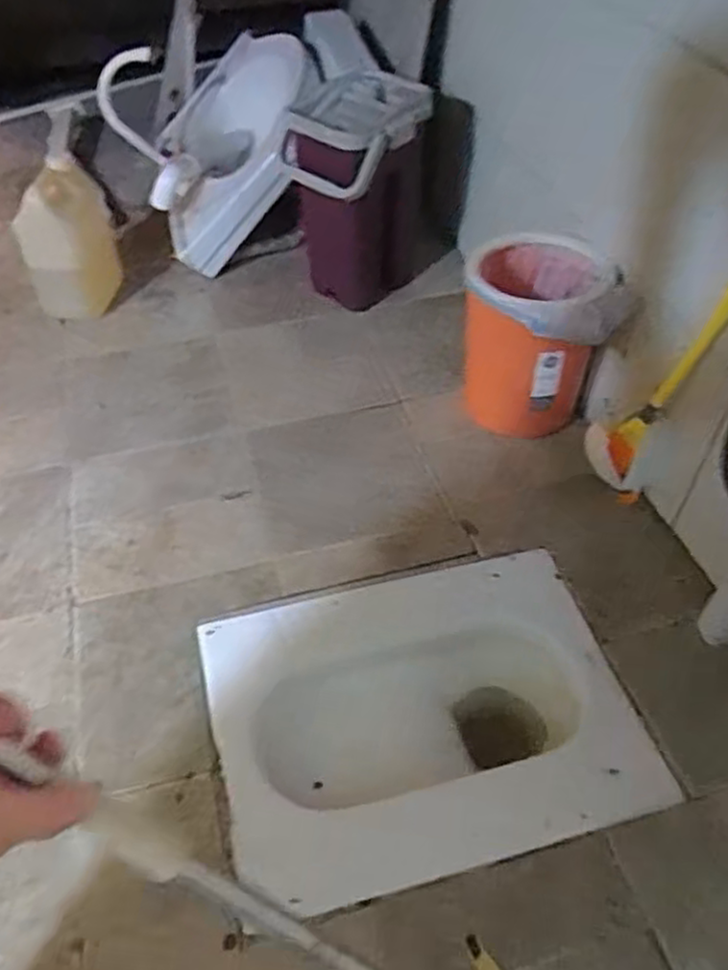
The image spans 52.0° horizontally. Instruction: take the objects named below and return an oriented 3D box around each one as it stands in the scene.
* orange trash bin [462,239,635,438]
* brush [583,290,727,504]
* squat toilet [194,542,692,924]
[{"bbox_3d":[0.279,-0.238,1.268,0.258,0.324,0.265,13,48,12],"label":"orange trash bin"},{"bbox_3d":[0.412,-0.131,1.078,0.122,0.376,0.091,23,51,20],"label":"brush"},{"bbox_3d":[0.069,0.320,1.010,0.524,0.147,0.416,-13,48,-12],"label":"squat toilet"}]

